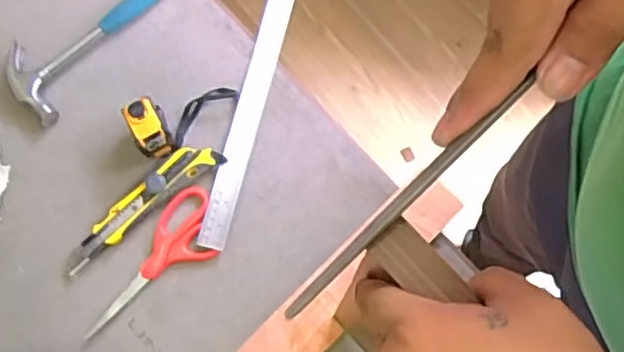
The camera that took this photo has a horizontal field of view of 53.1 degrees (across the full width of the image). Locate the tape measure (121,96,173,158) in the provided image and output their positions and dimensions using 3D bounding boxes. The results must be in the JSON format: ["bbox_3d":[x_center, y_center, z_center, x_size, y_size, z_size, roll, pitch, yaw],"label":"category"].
[{"bbox_3d":[-0.166,-0.047,0.645,0.034,0.058,0.052,-24,74,-4],"label":"tape measure"}]

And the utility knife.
[{"bbox_3d":[-0.175,0.029,0.637,0.186,0.016,0.039,-41,76,-9],"label":"utility knife"}]

